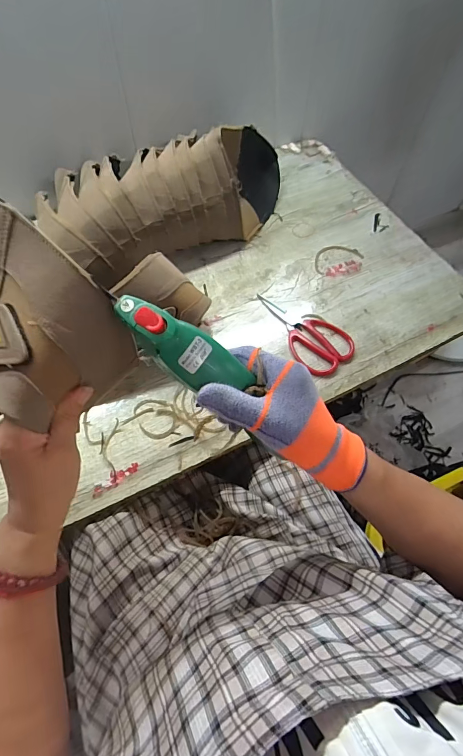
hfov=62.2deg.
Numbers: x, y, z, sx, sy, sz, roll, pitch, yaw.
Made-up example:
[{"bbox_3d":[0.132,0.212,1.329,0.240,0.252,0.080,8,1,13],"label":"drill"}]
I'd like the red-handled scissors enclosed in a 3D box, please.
[{"bbox_3d":[0.118,-0.085,0.641,0.094,0.005,0.183,-33,64,-19],"label":"red-handled scissors"}]

